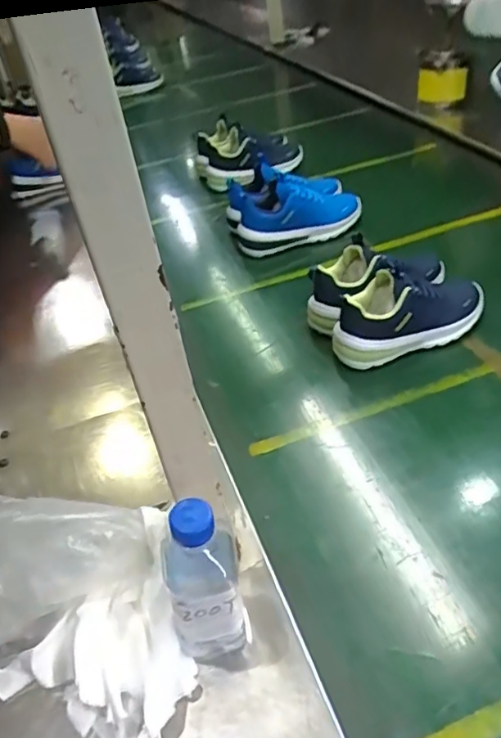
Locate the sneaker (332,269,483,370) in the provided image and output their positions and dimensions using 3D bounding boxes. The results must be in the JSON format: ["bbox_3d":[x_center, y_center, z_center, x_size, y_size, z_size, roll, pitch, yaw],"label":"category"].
[{"bbox_3d":[0.216,-0.074,0.784,0.220,0.116,0.086,-22,41,-16],"label":"sneaker"}]

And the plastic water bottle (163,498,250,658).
[{"bbox_3d":[-0.039,0.170,0.473,0.060,0.168,0.059,-15,39,-8],"label":"plastic water bottle"}]

